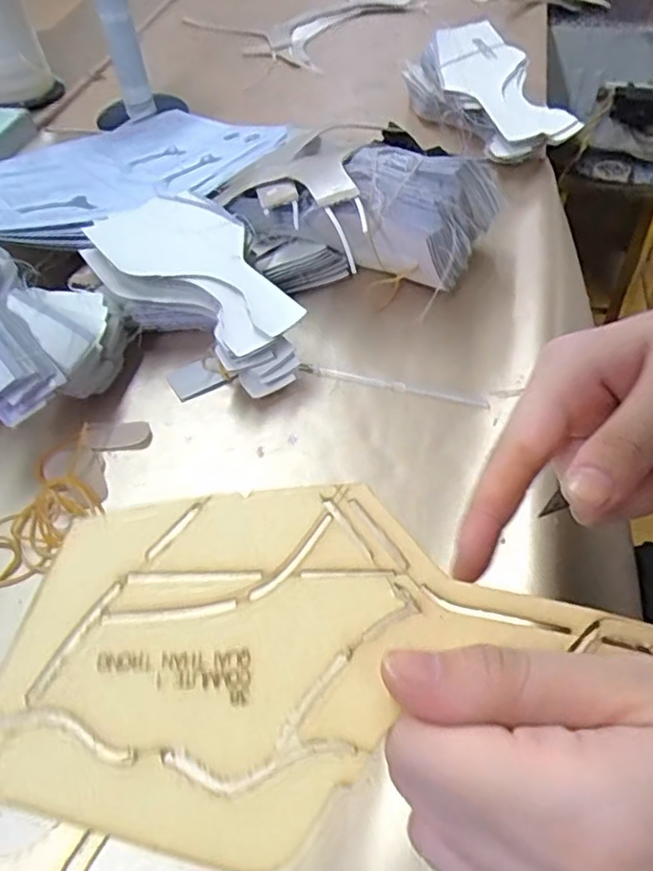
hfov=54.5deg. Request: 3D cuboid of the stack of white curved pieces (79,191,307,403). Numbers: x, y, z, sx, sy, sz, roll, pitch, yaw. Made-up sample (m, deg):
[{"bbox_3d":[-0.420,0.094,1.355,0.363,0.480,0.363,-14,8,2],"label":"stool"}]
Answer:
[{"bbox_3d":[-0.091,-0.098,0.440,0.093,0.055,0.182,-31,56,-20],"label":"stack of white curved pieces"}]

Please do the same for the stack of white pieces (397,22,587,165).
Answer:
[{"bbox_3d":[0.146,-0.313,0.587,0.086,0.073,0.180,-21,53,-13],"label":"stack of white pieces"}]

